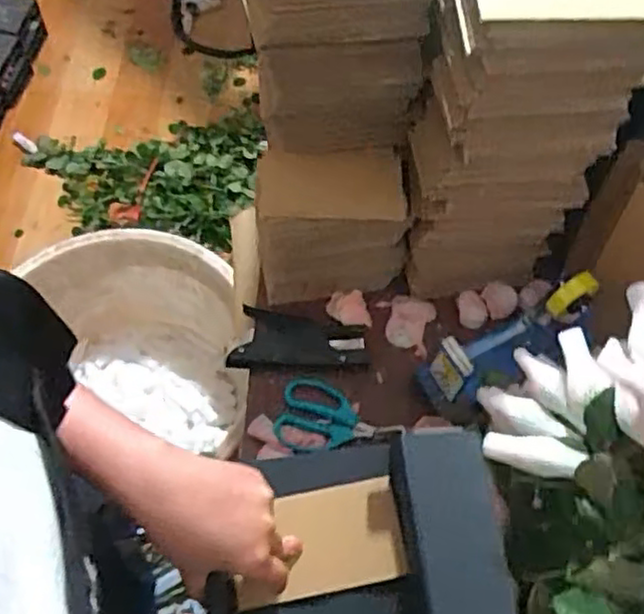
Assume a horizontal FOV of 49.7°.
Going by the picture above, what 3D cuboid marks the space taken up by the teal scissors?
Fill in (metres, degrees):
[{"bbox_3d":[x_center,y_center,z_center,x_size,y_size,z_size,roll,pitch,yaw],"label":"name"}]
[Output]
[{"bbox_3d":[0.019,0.127,0.754,0.132,0.011,0.079,17,62,-1],"label":"teal scissors"}]

